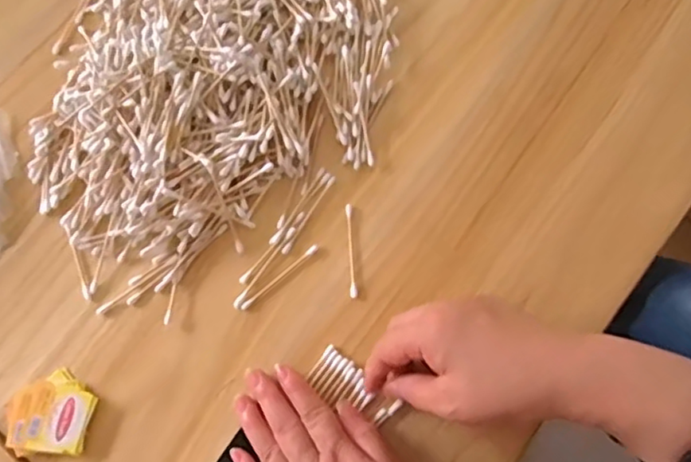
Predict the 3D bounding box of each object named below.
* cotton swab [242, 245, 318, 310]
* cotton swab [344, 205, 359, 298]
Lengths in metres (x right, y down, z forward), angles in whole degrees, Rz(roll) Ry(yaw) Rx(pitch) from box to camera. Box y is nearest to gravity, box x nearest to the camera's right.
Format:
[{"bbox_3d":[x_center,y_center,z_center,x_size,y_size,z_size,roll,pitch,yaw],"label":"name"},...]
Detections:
[{"bbox_3d":[-0.048,0.034,0.454,0.070,0.004,0.005,-40,73,-8],"label":"cotton swab"},{"bbox_3d":[0.004,0.014,0.459,0.007,0.005,0.072,-4,71,4],"label":"cotton swab"}]

